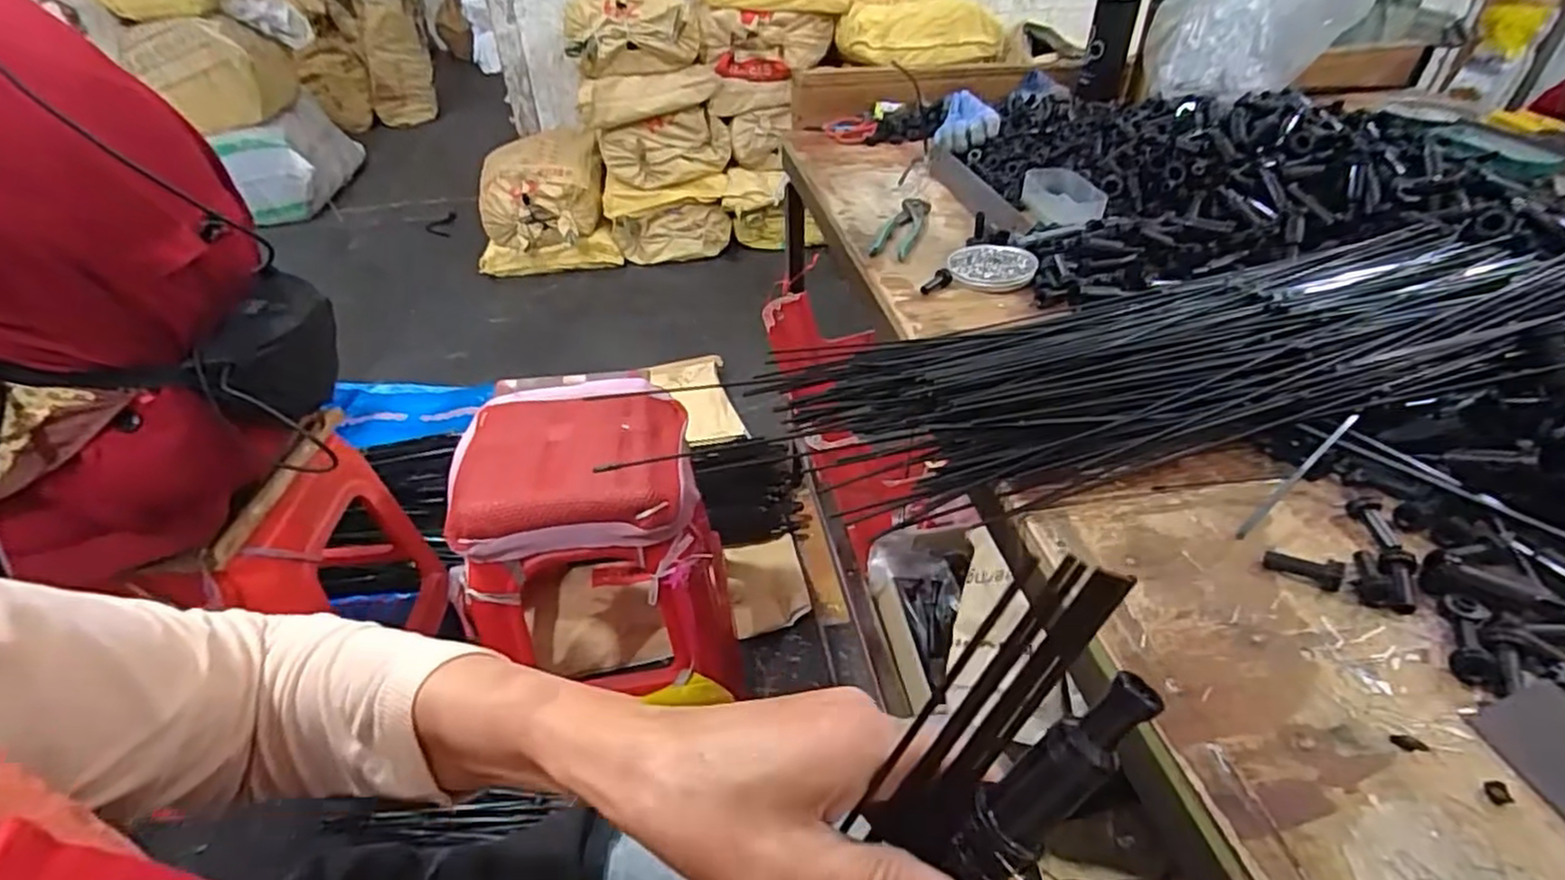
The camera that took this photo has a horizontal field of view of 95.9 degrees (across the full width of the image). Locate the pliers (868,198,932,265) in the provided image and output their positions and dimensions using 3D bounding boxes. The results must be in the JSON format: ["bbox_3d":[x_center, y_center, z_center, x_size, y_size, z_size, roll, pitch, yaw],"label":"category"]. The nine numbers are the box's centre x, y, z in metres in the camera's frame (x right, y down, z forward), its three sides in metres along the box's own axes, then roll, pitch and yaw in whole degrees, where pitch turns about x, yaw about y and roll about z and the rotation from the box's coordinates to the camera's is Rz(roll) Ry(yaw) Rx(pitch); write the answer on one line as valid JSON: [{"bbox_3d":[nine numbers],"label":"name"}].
[{"bbox_3d":[0.142,-0.251,0.827,0.043,0.014,0.155,13,41,17],"label":"pliers"}]

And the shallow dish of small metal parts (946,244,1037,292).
[{"bbox_3d":[0.220,-0.183,0.743,0.087,0.017,0.087,-1,39,1],"label":"shallow dish of small metal parts"}]

